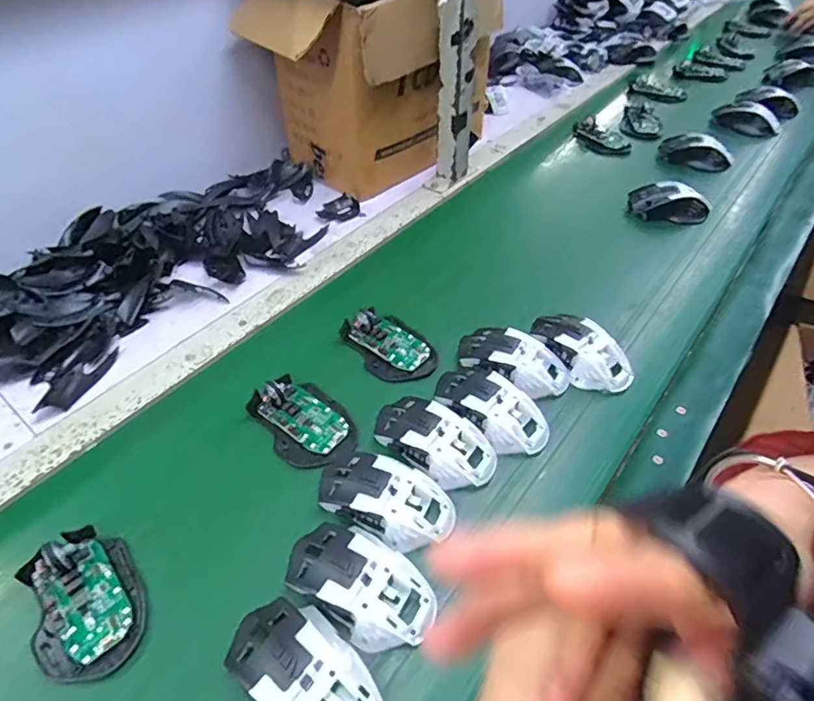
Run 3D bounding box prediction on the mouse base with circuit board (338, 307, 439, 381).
[{"bbox_3d":[-0.020,-0.010,0.569,0.069,0.026,0.106,-32,54,-27],"label":"mouse base with circuit board"}]

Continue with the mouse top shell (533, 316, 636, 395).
[{"bbox_3d":[0.184,-0.002,0.546,0.053,0.033,0.110,-27,52,-23],"label":"mouse top shell"}]

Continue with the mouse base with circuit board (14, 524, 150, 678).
[{"bbox_3d":[-0.242,0.184,0.383,0.072,0.022,0.113,-29,53,-25],"label":"mouse base with circuit board"}]

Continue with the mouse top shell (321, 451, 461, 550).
[{"bbox_3d":[-0.016,0.119,0.432,0.116,0.033,0.070,17,49,16],"label":"mouse top shell"}]

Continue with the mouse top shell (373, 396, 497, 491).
[{"bbox_3d":[0.026,0.079,0.469,0.113,0.030,0.062,27,52,23],"label":"mouse top shell"}]

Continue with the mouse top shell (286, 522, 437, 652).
[{"bbox_3d":[-0.034,0.171,0.384,0.115,0.036,0.068,27,52,23],"label":"mouse top shell"}]

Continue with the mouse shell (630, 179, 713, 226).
[{"bbox_3d":[0.388,-0.219,0.755,0.113,0.039,0.058,9,43,5],"label":"mouse shell"}]

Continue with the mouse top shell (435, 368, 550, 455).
[{"bbox_3d":[0.080,0.052,0.495,0.059,0.032,0.117,-35,56,-28],"label":"mouse top shell"}]

